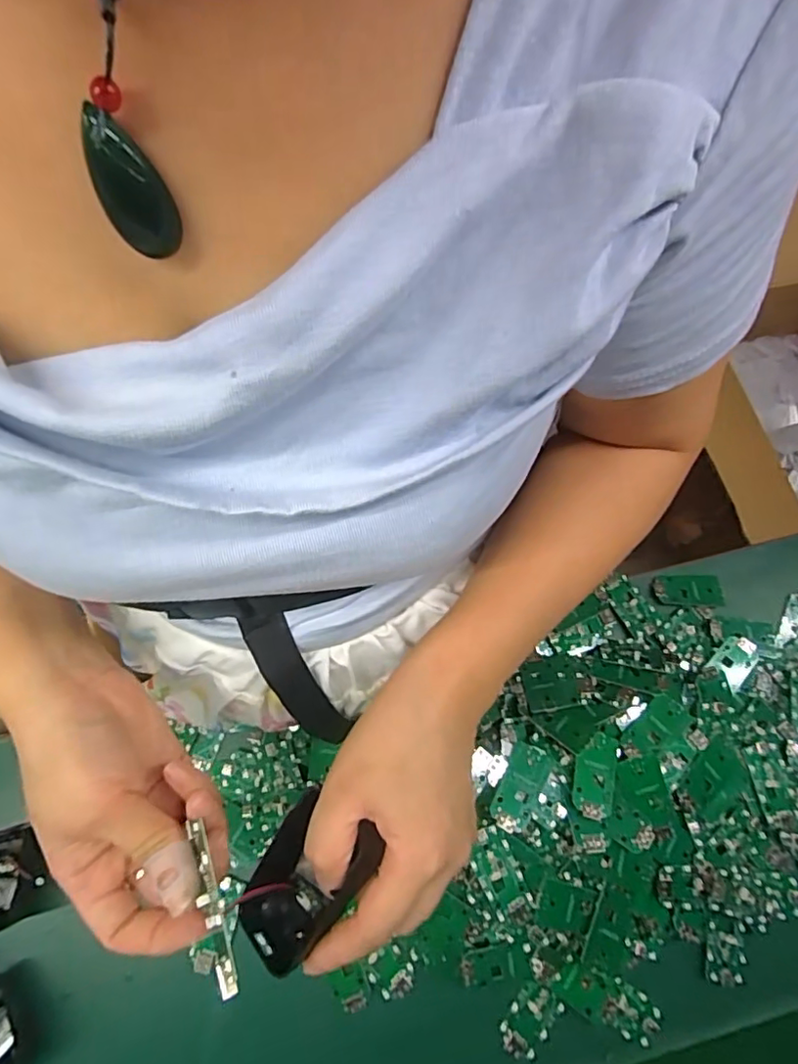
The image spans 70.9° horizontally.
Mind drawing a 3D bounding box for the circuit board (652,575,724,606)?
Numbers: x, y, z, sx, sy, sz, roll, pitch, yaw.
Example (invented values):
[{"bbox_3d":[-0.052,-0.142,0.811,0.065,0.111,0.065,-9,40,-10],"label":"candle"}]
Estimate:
[{"bbox_3d":[0.272,0.054,0.530,0.063,0.011,0.030,3,70,1],"label":"circuit board"}]

